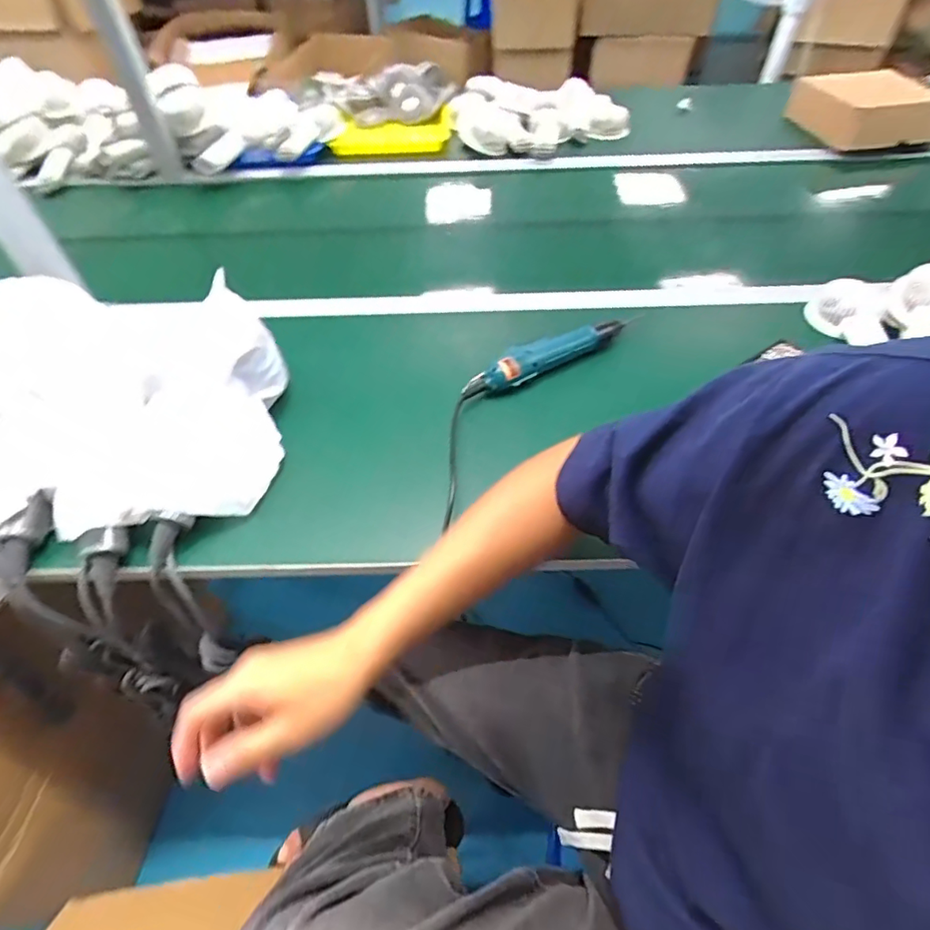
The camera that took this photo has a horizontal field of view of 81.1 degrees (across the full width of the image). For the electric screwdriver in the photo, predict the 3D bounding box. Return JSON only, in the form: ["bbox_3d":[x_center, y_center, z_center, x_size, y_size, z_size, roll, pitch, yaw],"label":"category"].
[{"bbox_3d":[0.107,-0.141,0.687,0.248,0.033,0.040,-25,55,-17],"label":"electric screwdriver"}]

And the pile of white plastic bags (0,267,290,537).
[{"bbox_3d":[-0.482,-0.053,0.567,0.541,0.098,0.311,-4,52,-1],"label":"pile of white plastic bags"}]

